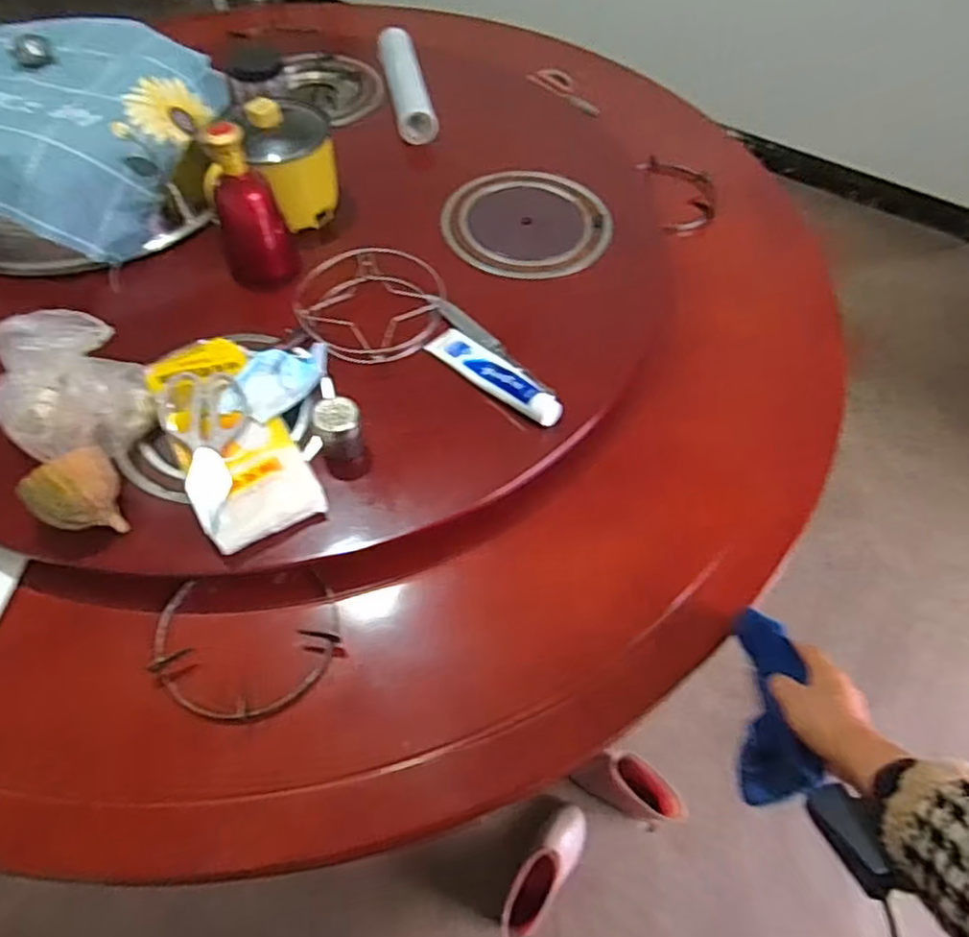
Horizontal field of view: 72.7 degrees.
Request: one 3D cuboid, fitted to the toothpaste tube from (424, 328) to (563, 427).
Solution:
[{"bbox_3d":[0.012,-0.123,0.850,0.208,0.027,0.051,40,64,23],"label":"toothpaste tube"}]

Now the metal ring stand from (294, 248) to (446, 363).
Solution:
[{"bbox_3d":[-0.159,-0.229,0.910,0.202,0.035,0.190,0,56,-1],"label":"metal ring stand"}]

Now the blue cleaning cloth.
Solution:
[{"bbox_3d":[0.271,0.219,0.627,0.048,0.062,0.173,10,52,2],"label":"blue cleaning cloth"}]

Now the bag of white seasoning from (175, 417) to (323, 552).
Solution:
[{"bbox_3d":[-0.262,0.019,0.751,0.129,0.044,0.134,-27,61,-18],"label":"bag of white seasoning"}]

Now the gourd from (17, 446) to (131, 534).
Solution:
[{"bbox_3d":[-0.432,0.028,0.708,0.081,0.091,0.087,38,63,20],"label":"gourd"}]

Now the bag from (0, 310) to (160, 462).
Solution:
[{"bbox_3d":[-0.456,-0.085,0.733,0.145,0.135,0.127,-37,65,-23],"label":"bag"}]

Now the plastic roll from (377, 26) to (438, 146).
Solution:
[{"bbox_3d":[-0.144,-0.708,1.212,0.072,0.053,0.293,-11,59,-8],"label":"plastic roll"}]

